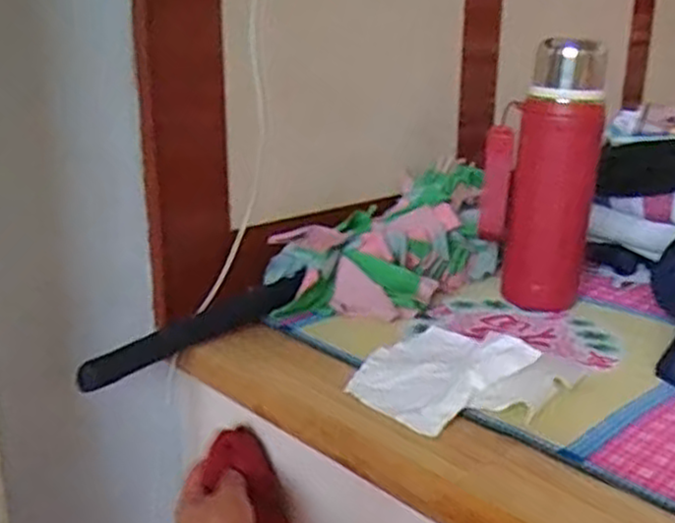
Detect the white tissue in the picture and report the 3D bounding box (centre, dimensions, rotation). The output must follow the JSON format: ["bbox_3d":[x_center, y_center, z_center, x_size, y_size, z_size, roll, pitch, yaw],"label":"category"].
[{"bbox_3d":[0.091,0.084,0.566,0.143,0.025,0.142,16,24,38],"label":"white tissue"}]

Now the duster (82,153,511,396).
[{"bbox_3d":[-0.012,0.002,0.706,0.482,0.098,0.139,-15,24,-38],"label":"duster"}]

